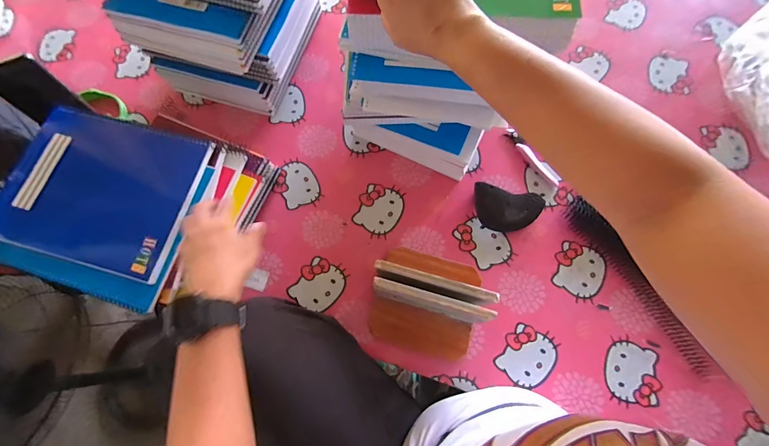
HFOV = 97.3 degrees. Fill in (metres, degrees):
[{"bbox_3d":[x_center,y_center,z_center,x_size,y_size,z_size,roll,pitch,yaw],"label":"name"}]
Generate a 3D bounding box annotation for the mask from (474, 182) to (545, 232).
[{"bbox_3d":[0.190,-0.021,0.528,0.103,0.031,0.064,13,75,6],"label":"mask"}]

